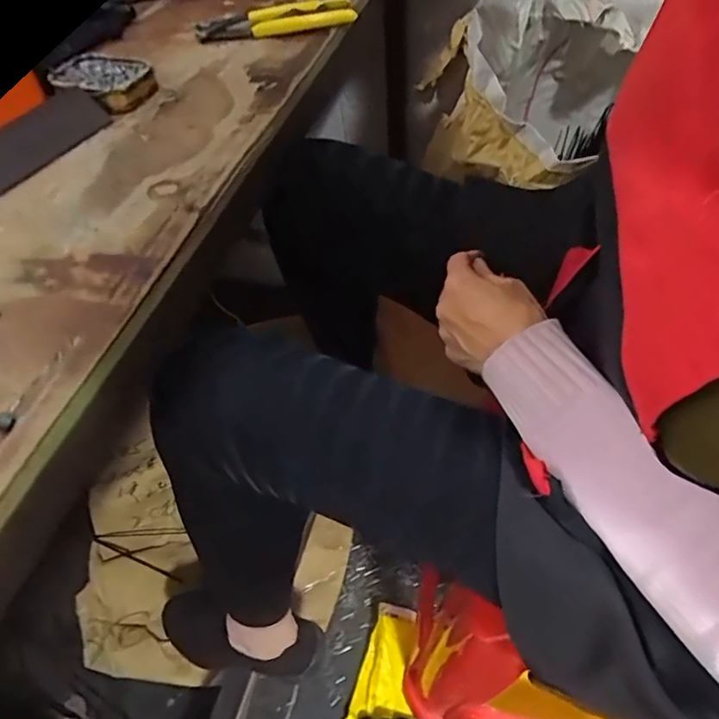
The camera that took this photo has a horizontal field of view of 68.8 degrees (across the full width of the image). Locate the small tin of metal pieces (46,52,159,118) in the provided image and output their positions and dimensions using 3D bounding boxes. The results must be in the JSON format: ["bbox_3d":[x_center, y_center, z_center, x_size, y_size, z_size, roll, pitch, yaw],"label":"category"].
[{"bbox_3d":[-0.227,-0.249,0.470,0.085,0.029,0.056,28,61,20],"label":"small tin of metal pieces"}]

